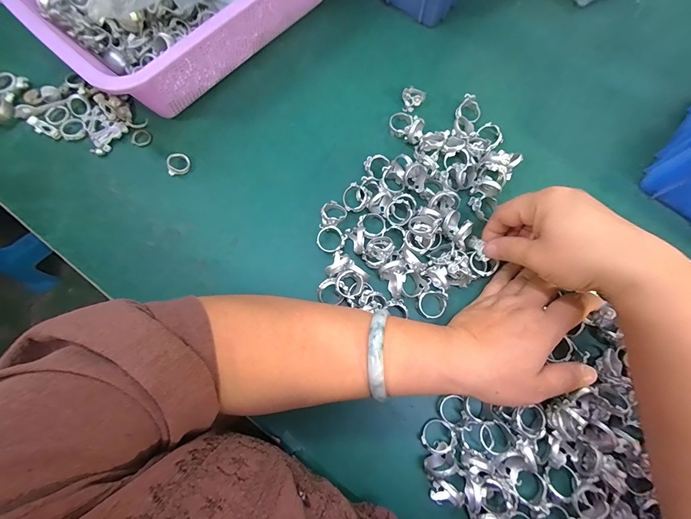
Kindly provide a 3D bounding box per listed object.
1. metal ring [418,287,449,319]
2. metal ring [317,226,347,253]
[{"bbox_3d":[0.078,0.039,0.287,0.027,0.007,0.026,0,85,1],"label":"metal ring"},{"bbox_3d":[-0.014,-0.018,0.303,0.027,0.007,0.025,-2,86,21],"label":"metal ring"}]

